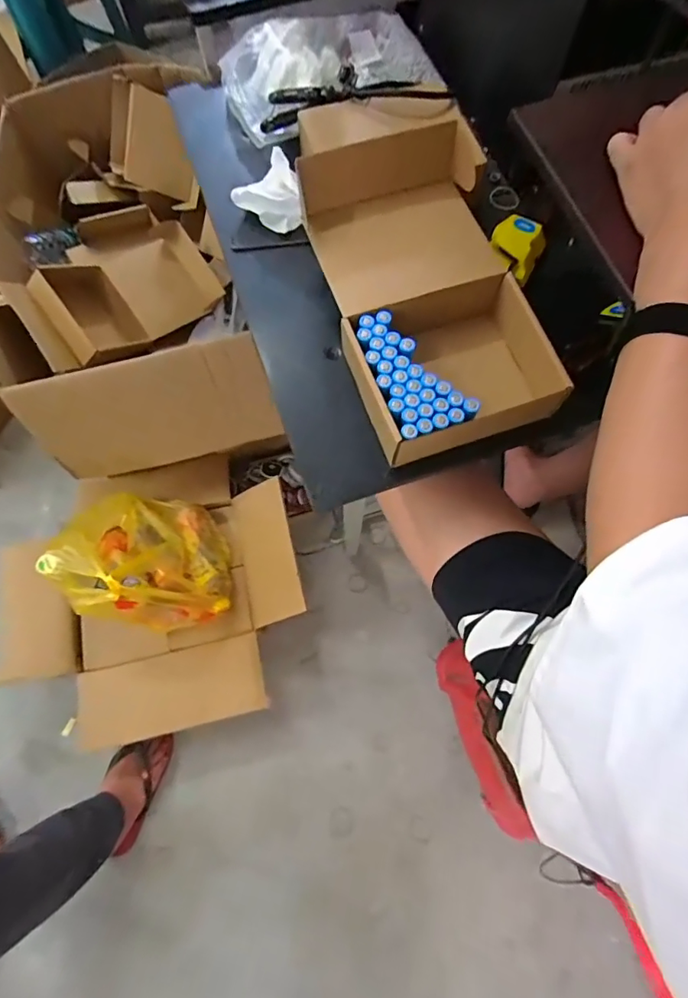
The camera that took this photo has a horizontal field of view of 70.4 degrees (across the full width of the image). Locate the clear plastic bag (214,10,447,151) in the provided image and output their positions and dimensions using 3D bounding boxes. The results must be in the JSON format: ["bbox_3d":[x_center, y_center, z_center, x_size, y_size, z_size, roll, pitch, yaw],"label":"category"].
[{"bbox_3d":[-0.011,-0.491,0.561,0.249,0.046,0.164,-13,71,-6],"label":"clear plastic bag"}]

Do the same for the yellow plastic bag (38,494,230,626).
[{"bbox_3d":[-0.346,0.099,0.881,0.261,0.205,0.241,11,71,3],"label":"yellow plastic bag"}]

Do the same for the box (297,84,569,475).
[{"bbox_3d":[0.072,-0.203,0.462,0.178,0.095,0.323,-16,72,-7],"label":"box"}]

